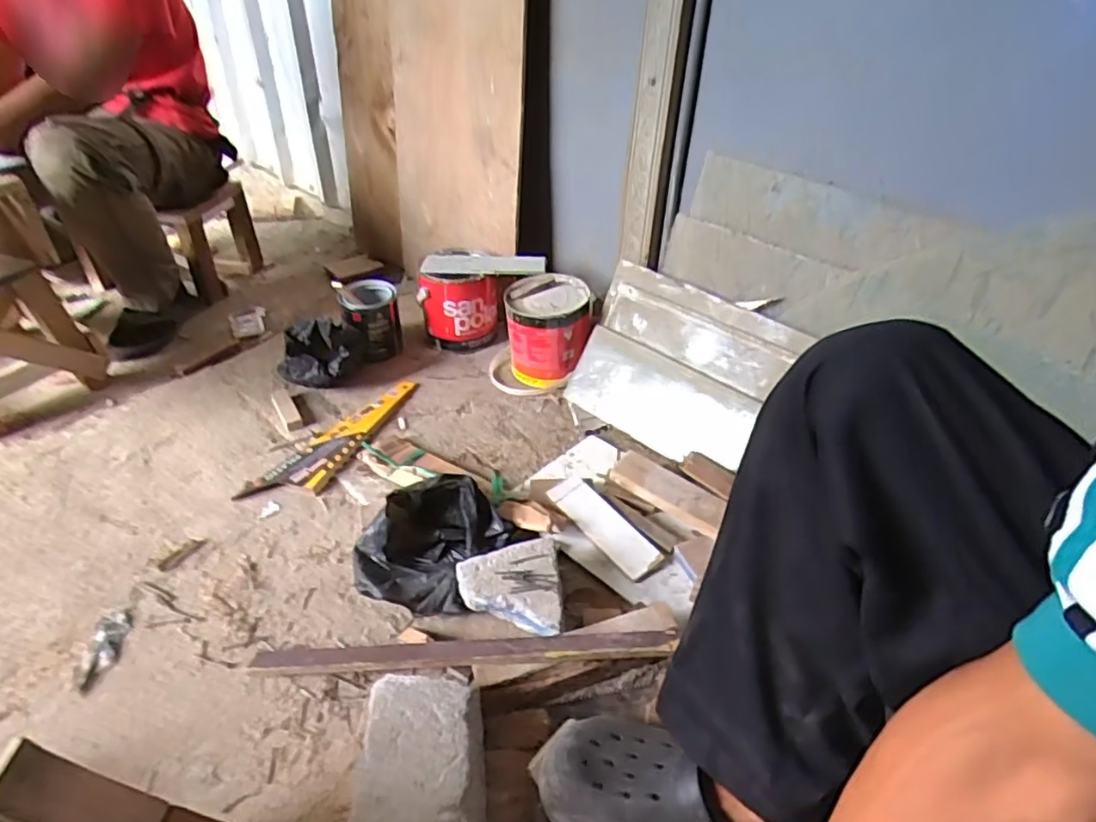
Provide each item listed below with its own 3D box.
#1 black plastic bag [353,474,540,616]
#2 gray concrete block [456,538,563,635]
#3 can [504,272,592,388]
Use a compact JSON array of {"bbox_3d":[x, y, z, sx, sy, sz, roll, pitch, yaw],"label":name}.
[{"bbox_3d":[-0.150,0.173,0.844,0.173,0.105,0.188,21,43,23],"label":"black plastic bag"},{"bbox_3d":[-0.047,0.212,0.785,0.121,0.033,0.126,-2,39,-4],"label":"gray concrete block"},{"bbox_3d":[-0.001,-0.143,1.194,0.147,0.178,0.142,1,39,-1],"label":"can"}]

